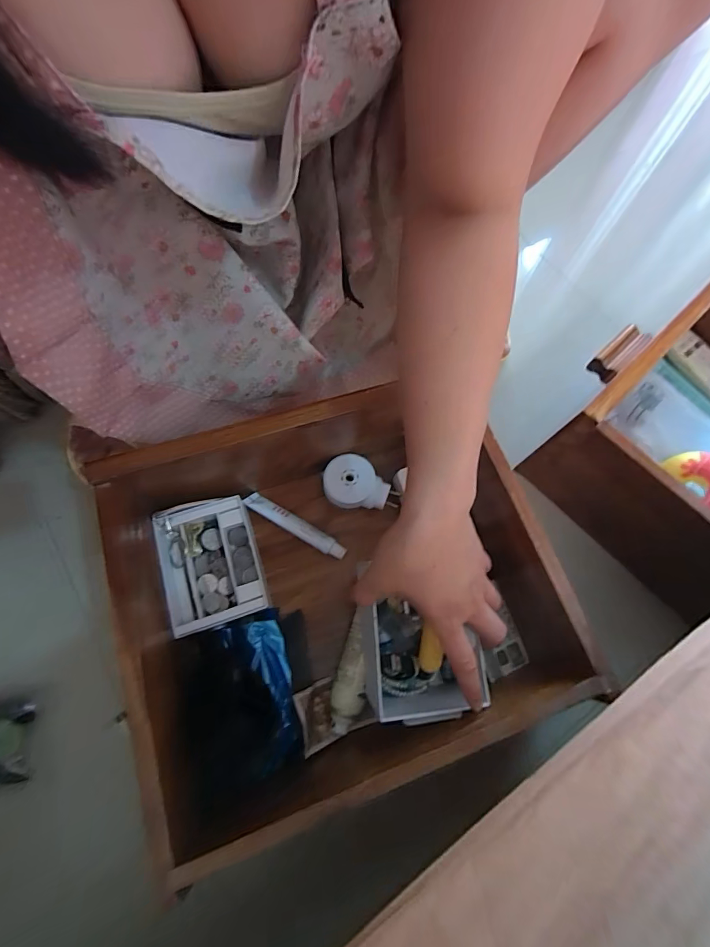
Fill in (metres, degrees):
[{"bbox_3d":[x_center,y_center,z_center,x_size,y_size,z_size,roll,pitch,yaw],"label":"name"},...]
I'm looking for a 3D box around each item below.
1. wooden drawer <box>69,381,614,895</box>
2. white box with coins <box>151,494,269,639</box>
[{"bbox_3d":[-0.015,0.093,0.362,0.324,0.139,0.312,-19,70,-10],"label":"wooden drawer"},{"bbox_3d":[-0.145,0.091,0.402,0.093,0.047,0.120,-17,69,-9],"label":"white box with coins"}]

